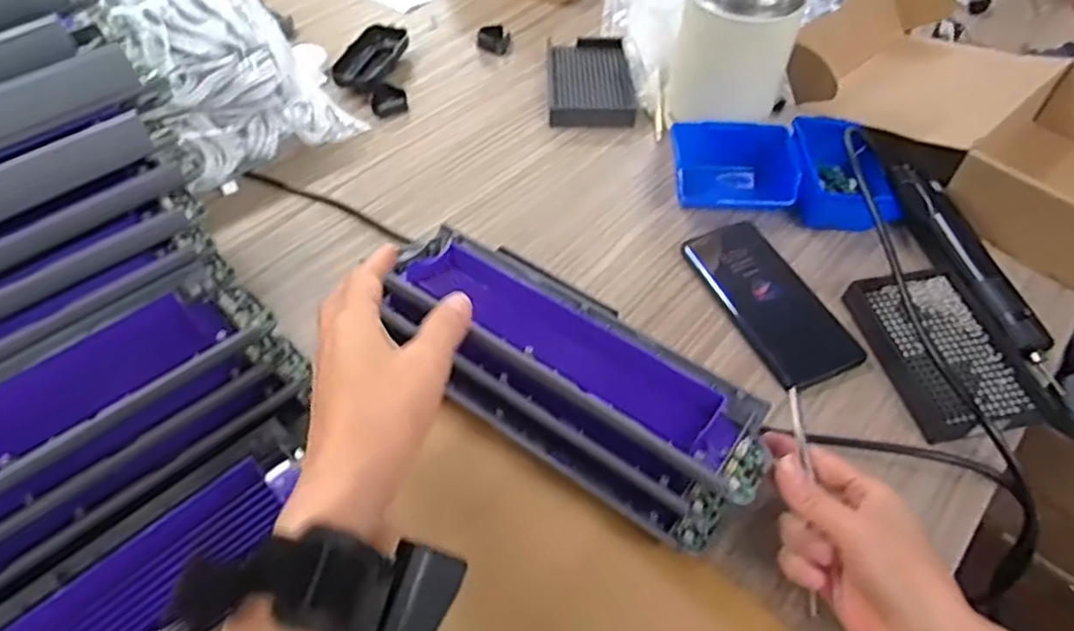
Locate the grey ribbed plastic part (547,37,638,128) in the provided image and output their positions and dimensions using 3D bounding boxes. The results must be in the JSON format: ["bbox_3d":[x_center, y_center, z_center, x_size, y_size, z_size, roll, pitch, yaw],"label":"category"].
[{"bbox_3d":[0.054,-0.254,0.704,0.086,0.025,0.141,-2,52,-3],"label":"grey ribbed plastic part"}]

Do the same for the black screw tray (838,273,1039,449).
[{"bbox_3d":[0.307,0.026,0.502,0.091,0.029,0.135,-7,53,-6],"label":"black screw tray"}]

